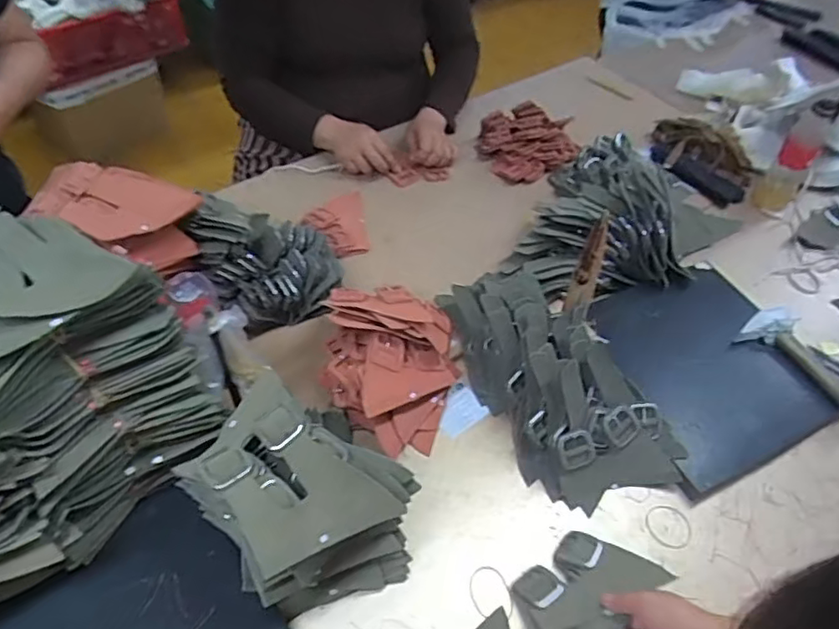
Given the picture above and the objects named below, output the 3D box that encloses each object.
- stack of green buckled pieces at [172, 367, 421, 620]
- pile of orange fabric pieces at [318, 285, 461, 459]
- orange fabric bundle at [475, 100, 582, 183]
[{"bbox_3d":[-0.117,0.192,0.640,0.220,0.165,0.186,24,52,17],"label":"stack of green buckled pieces"},{"bbox_3d":[-0.039,0.060,0.813,0.175,0.101,0.233,3,49,-1],"label":"pile of orange fabric pieces"},{"bbox_3d":[0.195,-0.328,1.161,0.184,0.075,0.151,26,52,18],"label":"orange fabric bundle"}]

